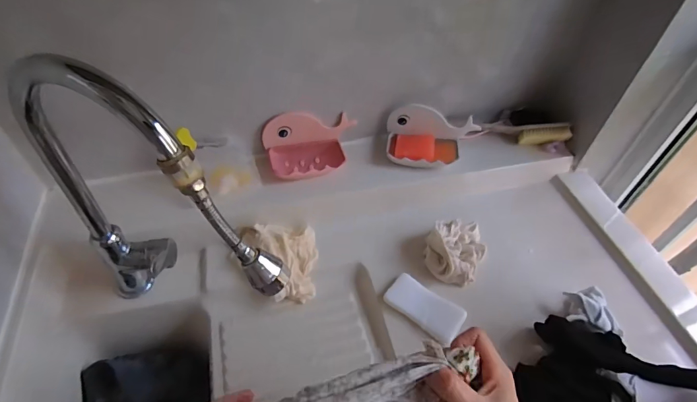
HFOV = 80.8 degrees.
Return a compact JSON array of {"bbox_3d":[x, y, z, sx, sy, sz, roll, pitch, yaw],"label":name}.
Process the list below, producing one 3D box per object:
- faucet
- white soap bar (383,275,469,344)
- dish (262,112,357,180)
[{"bbox_3d":[-0.198,0.039,0.450,0.270,0.375,0.061,25,53,17],"label":"faucet"},{"bbox_3d":[0.108,0.153,0.584,0.108,0.026,0.051,29,54,20],"label":"white soap bar"},{"bbox_3d":[-0.060,-0.089,0.678,0.155,0.066,0.092,-7,50,-10],"label":"dish"}]

